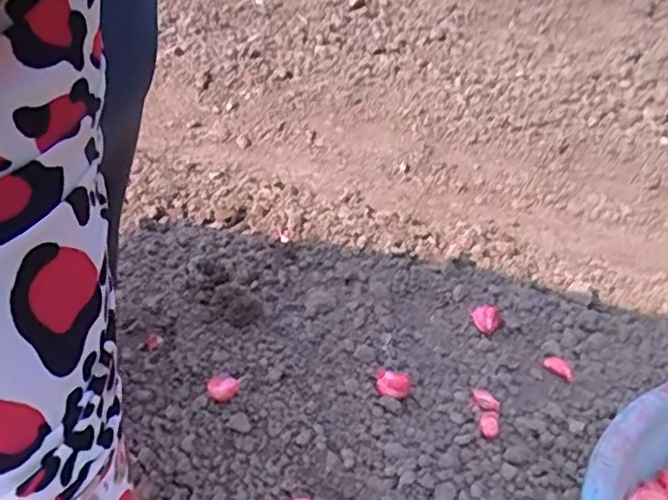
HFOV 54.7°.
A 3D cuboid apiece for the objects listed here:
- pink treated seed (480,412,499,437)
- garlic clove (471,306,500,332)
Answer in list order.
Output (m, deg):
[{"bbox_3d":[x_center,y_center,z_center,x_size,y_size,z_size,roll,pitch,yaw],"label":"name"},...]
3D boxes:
[{"bbox_3d":[0.132,0.147,0.545,0.016,0.011,0.021,14,37,13],"label":"pink treated seed"},{"bbox_3d":[0.156,0.069,0.663,0.027,0.013,0.029,8,36,6],"label":"garlic clove"}]

